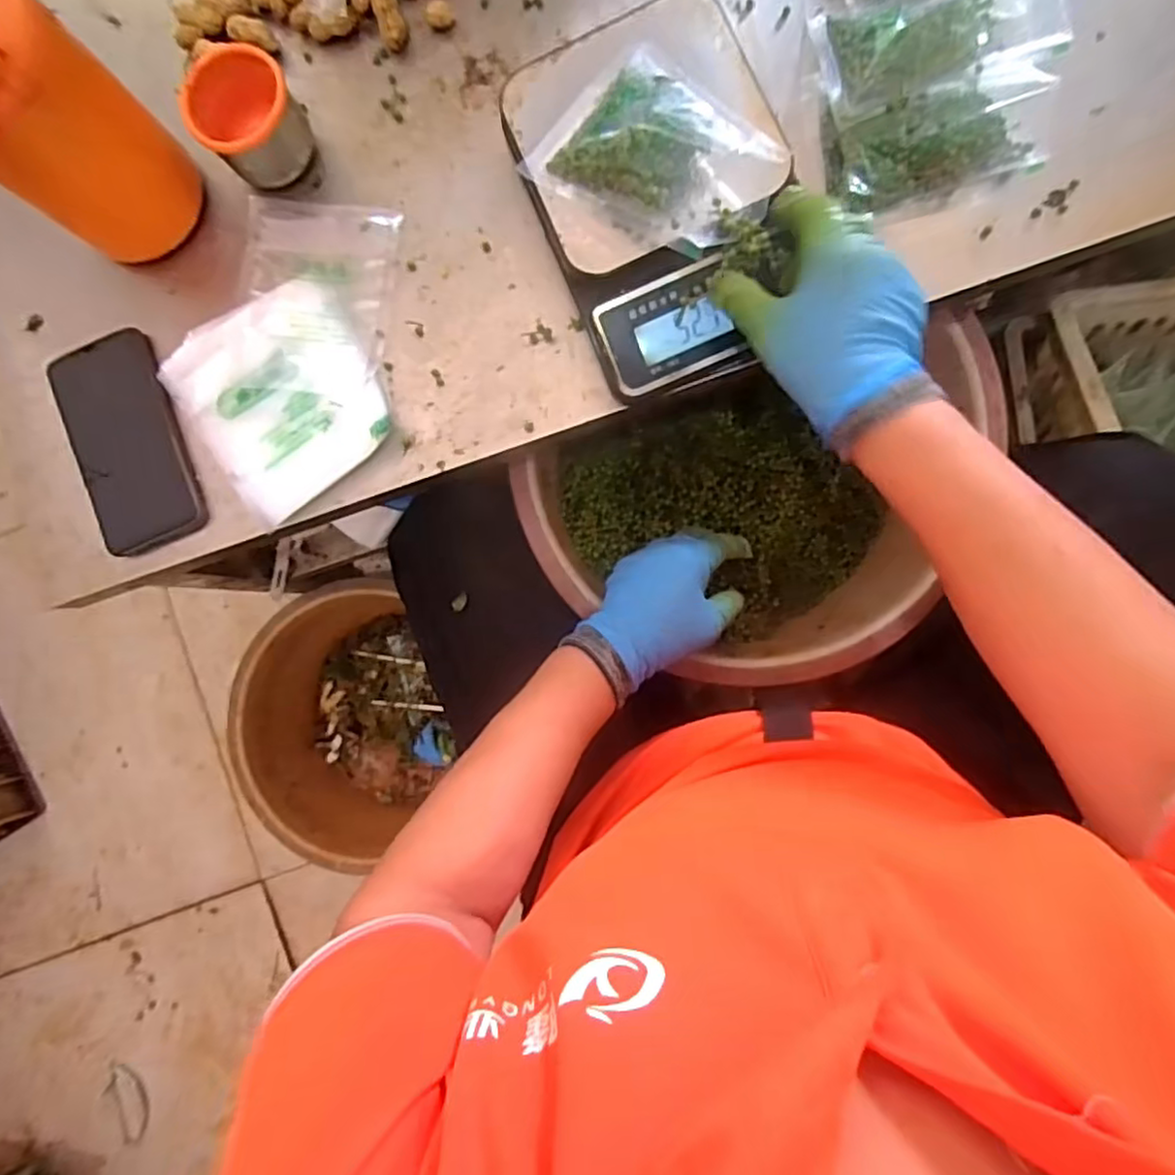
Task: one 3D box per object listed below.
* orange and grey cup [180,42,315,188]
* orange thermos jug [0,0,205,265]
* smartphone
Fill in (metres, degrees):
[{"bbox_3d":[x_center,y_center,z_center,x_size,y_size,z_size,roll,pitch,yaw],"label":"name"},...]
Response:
[{"bbox_3d":[-0.230,-0.319,0.458,0.066,0.056,0.059,-40,83,3],"label":"orange and grey cup"},{"bbox_3d":[-0.345,-0.269,0.394,0.115,0.199,0.134,31,90,7],"label":"orange thermos jug"},{"bbox_3d":[-0.326,-0.103,0.477,0.075,0.012,0.153,-22,85,5],"label":"smartphone"}]

